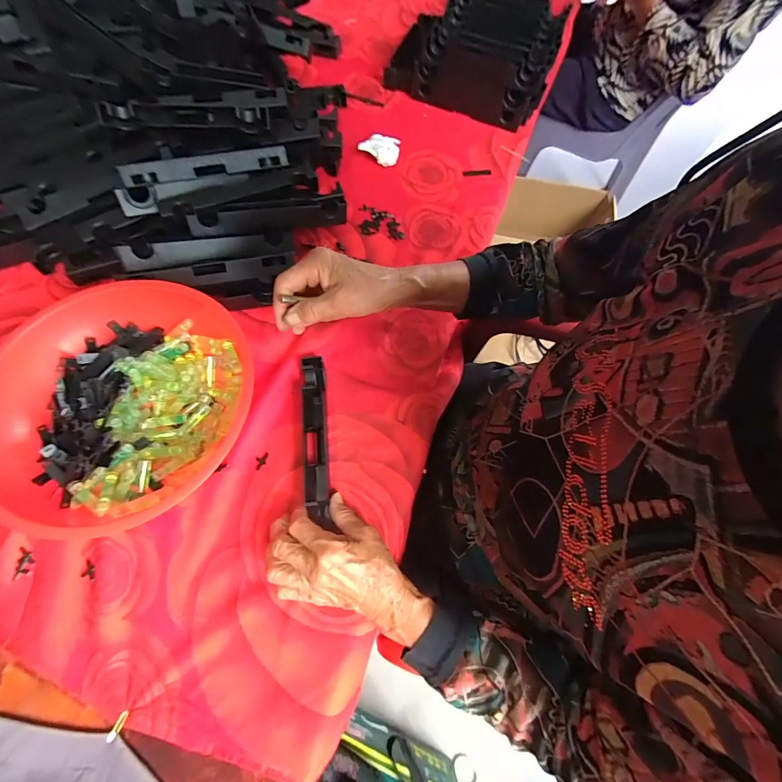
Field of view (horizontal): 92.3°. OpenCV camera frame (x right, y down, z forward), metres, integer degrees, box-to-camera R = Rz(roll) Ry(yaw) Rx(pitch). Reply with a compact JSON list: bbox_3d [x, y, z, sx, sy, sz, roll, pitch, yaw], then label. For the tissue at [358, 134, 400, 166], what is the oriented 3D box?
[{"bbox_3d":[-0.018,-0.382,0.590,0.060,0.026,0.037,10,67,1],"label":"tissue"}]

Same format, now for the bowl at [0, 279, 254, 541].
[{"bbox_3d":[-0.263,0.017,0.381,0.236,0.075,0.235,1,67,-2],"label":"bowl"}]

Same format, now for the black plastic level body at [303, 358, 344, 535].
[{"bbox_3d":[-0.082,0.050,0.404,0.024,0.032,0.176,-5,69,-5],"label":"black plastic level body"}]

